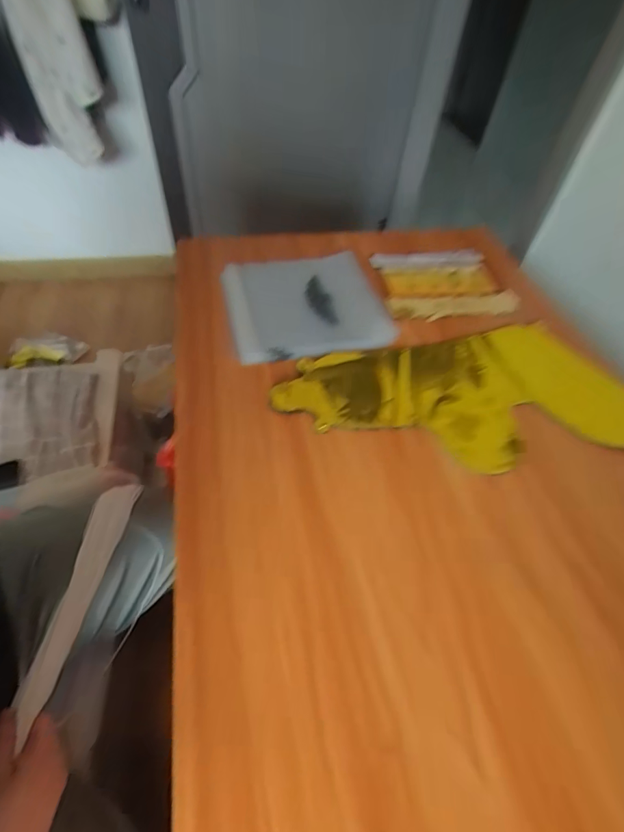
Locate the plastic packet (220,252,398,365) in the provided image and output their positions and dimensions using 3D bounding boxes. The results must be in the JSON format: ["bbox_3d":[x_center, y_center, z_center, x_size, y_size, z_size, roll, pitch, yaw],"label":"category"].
[{"bbox_3d":[-0.009,-0.157,0.569,0.207,0.028,0.201,-12,53,-12],"label":"plastic packet"}]

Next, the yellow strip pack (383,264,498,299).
[{"bbox_3d":[0.195,-0.212,0.627,0.173,0.013,0.081,-6,53,-10],"label":"yellow strip pack"}]

